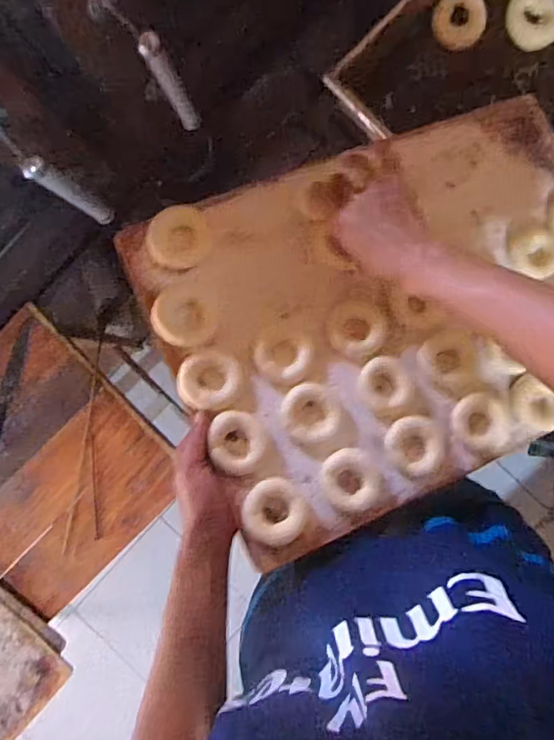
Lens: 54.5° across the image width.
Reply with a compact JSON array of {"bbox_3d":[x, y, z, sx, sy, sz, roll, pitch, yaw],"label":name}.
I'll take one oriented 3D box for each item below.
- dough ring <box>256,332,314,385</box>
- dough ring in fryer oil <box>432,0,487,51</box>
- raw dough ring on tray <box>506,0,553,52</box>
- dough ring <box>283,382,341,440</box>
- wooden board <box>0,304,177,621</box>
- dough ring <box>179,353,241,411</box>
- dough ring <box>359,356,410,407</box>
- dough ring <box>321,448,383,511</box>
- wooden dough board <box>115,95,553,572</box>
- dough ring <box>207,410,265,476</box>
[{"bbox_3d":[0.009,-0.013,0.605,0.063,0.015,0.056,-4,88,5],"label":"dough ring"},{"bbox_3d":[0.254,-0.487,0.748,0.070,0.017,0.077,0,88,5],"label":"dough ring in fryer oil"},{"bbox_3d":[0.355,-0.481,0.739,0.073,0.025,0.072,0,88,5],"label":"raw dough ring on tray"},{"bbox_3d":[0.037,0.046,0.596,0.061,0.015,0.062,-2,88,5],"label":"dough ring"},{"bbox_3d":[-0.421,0.164,0.944,0.416,0.040,0.389,44,92,4],"label":"wooden board"},{"bbox_3d":[-0.076,0.011,0.598,0.066,0.020,0.066,2,84,-16],"label":"dough ring"},{"bbox_3d":[0.126,0.013,0.620,0.059,0.011,0.054,0,88,5],"label":"dough ring"},{"bbox_3d":[0.082,0.121,0.597,0.066,0.019,0.069,-26,89,-14],"label":"dough ring"},{"bbox_3d":[0.170,-0.084,0.649,0.582,0.035,0.404,-22,82,-13],"label":"wooden dough board"},{"bbox_3d":[-0.043,0.078,0.585,0.064,0.019,0.063,25,73,-11],"label":"dough ring"}]

